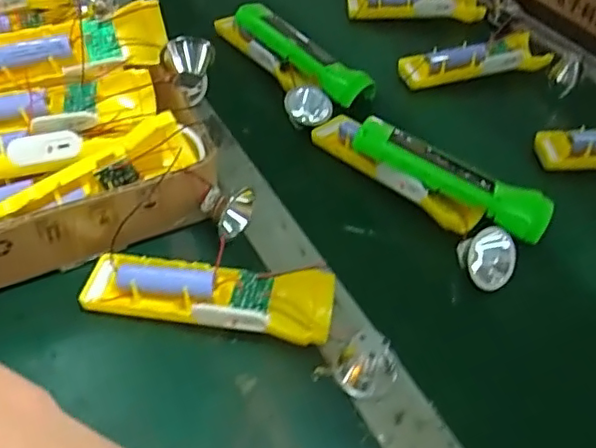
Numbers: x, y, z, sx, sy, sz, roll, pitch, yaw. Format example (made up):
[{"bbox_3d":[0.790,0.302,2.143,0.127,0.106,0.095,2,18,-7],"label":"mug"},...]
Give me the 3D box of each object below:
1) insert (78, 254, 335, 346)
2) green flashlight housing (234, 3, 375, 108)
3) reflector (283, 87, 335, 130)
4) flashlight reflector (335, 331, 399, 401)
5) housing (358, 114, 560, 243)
[{"bbox_3d":[-0.060,0.048,0.393,0.165,0.034,0.052,6,46,4],"label":"insert"},{"bbox_3d":[0.003,-0.177,0.601,0.160,0.044,0.044,35,54,27],"label":"green flashlight housing"},{"bbox_3d":[0.013,-0.110,0.552,0.036,0.036,0.016,2,12,19],"label":"reflector"},{"bbox_3d":[0.043,0.089,0.365,0.037,0.025,0.030,10,47,7],"label":"flashlight reflector"},{"bbox_3d":[0.123,-0.038,0.472,0.162,0.030,0.037,28,50,7],"label":"housing"}]

